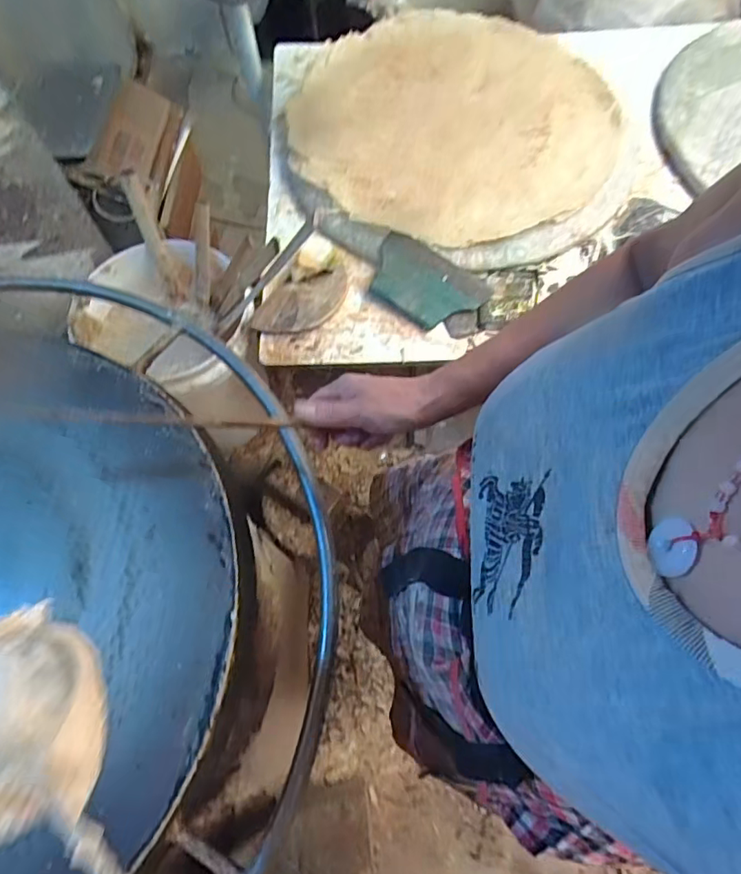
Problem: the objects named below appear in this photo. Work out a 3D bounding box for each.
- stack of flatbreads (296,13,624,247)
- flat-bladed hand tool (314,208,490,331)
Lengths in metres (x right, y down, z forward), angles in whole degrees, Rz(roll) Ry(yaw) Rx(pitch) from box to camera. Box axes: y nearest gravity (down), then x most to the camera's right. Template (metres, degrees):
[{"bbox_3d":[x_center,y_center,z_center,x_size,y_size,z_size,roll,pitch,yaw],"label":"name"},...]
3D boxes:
[{"bbox_3d":[0.146,-0.583,1.001,0.571,0.076,0.573,-31,70,-10],"label":"stack of flatbreads"},{"bbox_3d":[0.025,-0.283,0.879,0.317,0.022,0.121,33,72,14],"label":"flat-bladed hand tool"}]

